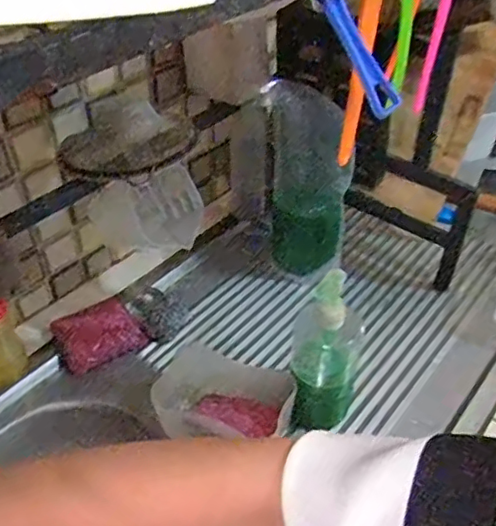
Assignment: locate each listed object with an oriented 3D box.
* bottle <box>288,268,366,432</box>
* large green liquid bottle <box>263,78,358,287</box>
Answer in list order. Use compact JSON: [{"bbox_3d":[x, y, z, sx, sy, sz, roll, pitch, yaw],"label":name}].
[{"bbox_3d":[0.079,0.100,0.624,0.072,0.190,0.080,7,42,7],"label":"bottle"},{"bbox_3d":[0.070,-0.113,0.782,0.093,0.264,0.109,-7,42,-8],"label":"large green liquid bottle"}]

